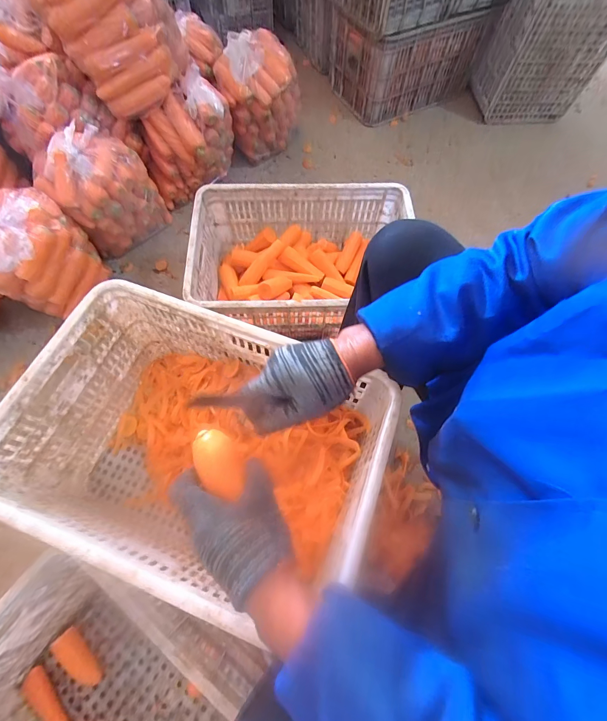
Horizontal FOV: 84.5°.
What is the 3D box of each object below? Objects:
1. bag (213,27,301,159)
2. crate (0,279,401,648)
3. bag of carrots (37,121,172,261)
[{"bbox_3d":[-0.137,-0.874,1.109,0.258,0.276,0.189,-24,70,-11],"label":"bag"},{"bbox_3d":[-0.185,0.166,0.665,0.599,0.311,0.410,20,68,7],"label":"crate"},{"bbox_3d":[-0.539,-0.453,0.943,0.258,0.292,0.174,-27,71,-13],"label":"bag of carrots"}]

